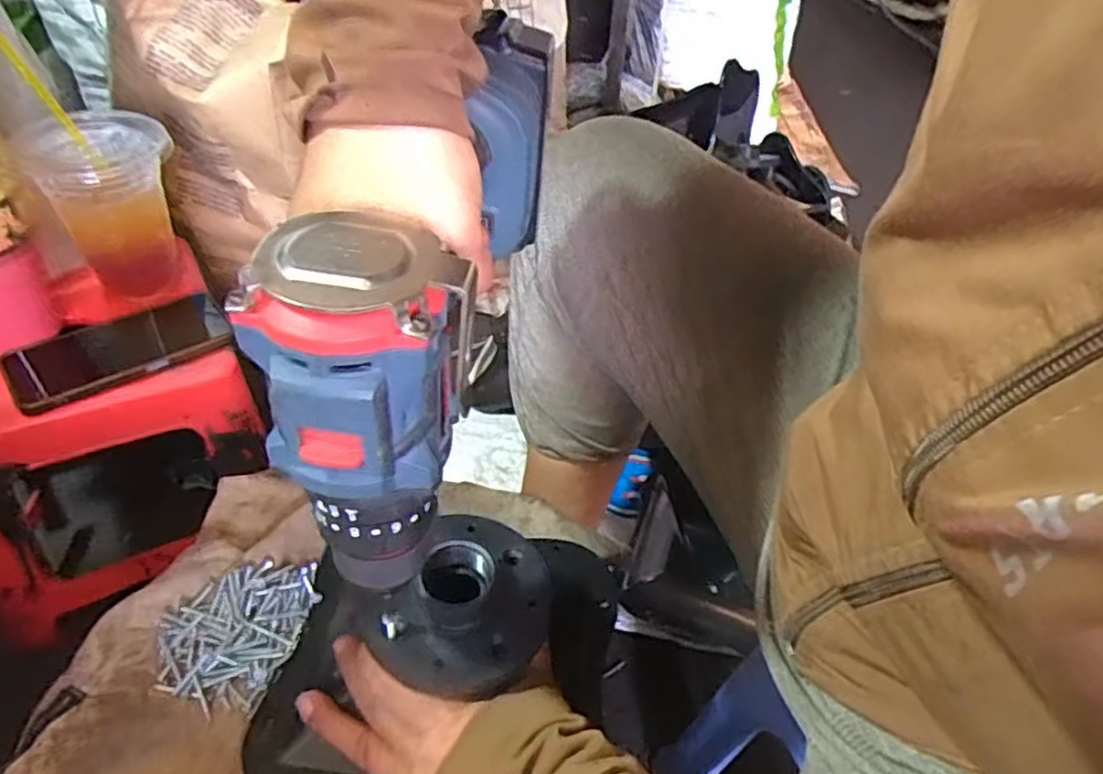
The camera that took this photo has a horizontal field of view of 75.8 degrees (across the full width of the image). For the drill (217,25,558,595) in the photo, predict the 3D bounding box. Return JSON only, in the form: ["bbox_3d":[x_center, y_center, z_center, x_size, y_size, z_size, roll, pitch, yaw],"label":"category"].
[{"bbox_3d":[-0.040,-0.055,0.288,0.057,0.119,0.237,11,47,5],"label":"drill"}]

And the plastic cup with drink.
[{"bbox_3d":[-0.374,-0.152,0.612,0.101,0.138,0.089,-21,49,-28],"label":"plastic cup with drink"}]

